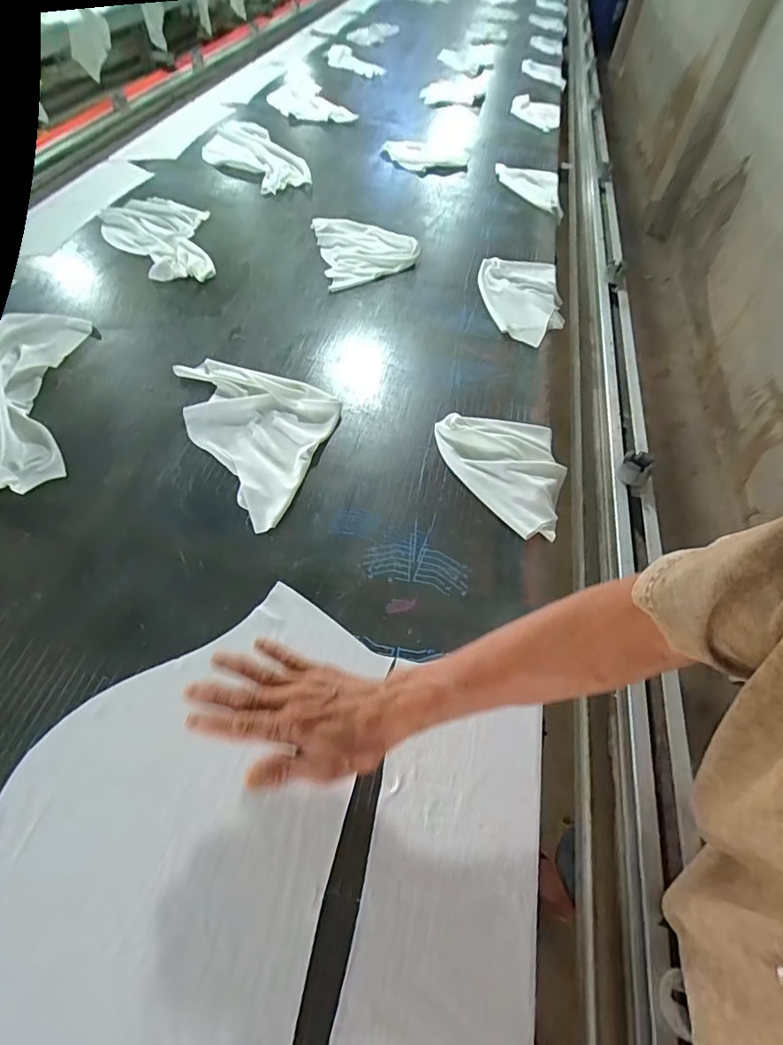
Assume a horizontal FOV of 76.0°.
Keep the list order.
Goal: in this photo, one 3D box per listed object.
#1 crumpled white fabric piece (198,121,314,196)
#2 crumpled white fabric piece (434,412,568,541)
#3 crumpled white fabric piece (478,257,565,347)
[{"bbox_3d":[-0.356,-0.904,1.227,0.180,0.033,0.400,-25,59,-19],"label":"crumpled white fabric piece"},{"bbox_3d":[0.153,-0.070,0.661,0.159,0.020,0.196,-5,55,-6],"label":"crumpled white fabric piece"},{"bbox_3d":[0.243,-0.430,0.935,0.157,0.025,0.279,5,54,1],"label":"crumpled white fabric piece"}]

